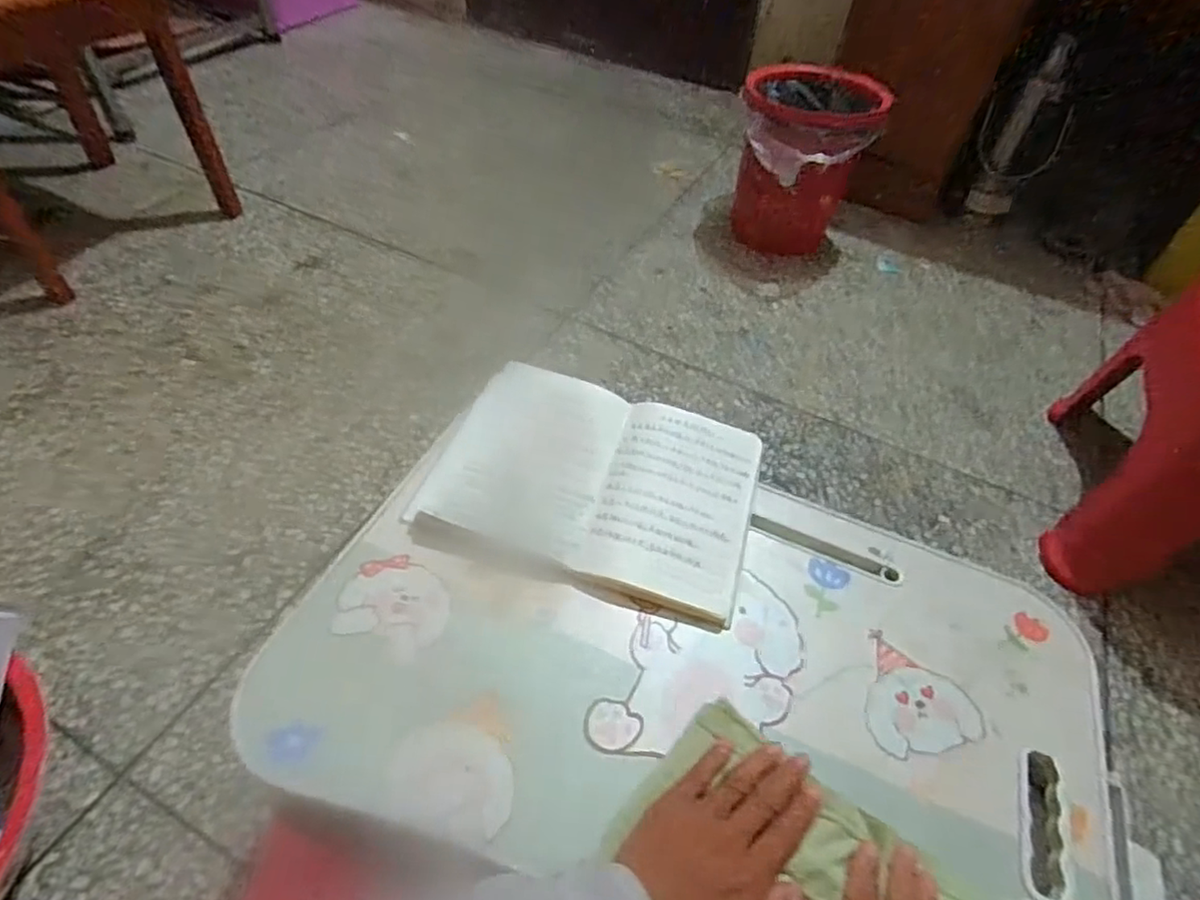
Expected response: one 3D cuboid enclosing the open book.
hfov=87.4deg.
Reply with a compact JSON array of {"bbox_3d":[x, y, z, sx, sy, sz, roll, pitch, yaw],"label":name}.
[{"bbox_3d":[-0.003,0.028,0.584,0.286,0.021,0.214,15,53,7],"label":"open book"}]

